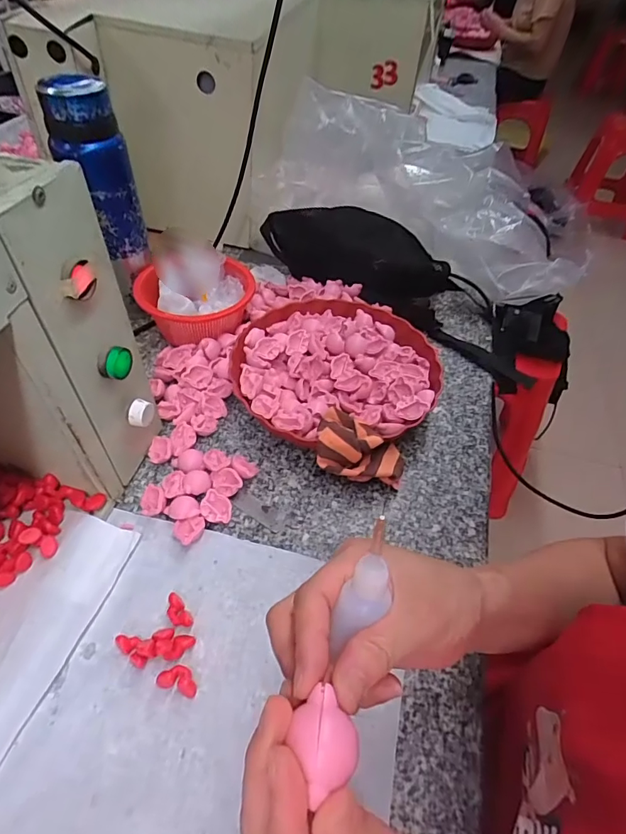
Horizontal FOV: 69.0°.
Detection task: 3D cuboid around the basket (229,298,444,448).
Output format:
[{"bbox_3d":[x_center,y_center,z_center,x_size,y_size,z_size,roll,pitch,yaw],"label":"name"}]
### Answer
[{"bbox_3d":[0.028,-0.059,0.564,0.244,0.052,0.241,-7,50,-10],"label":"basket"}]

